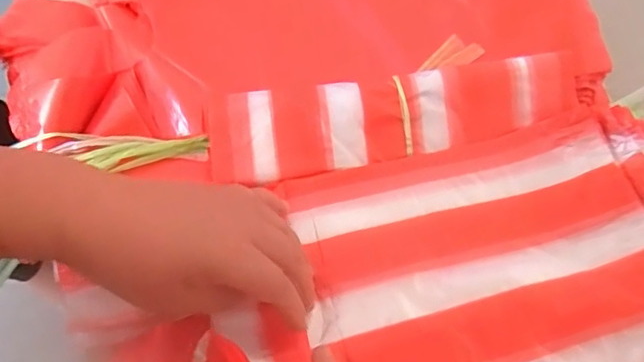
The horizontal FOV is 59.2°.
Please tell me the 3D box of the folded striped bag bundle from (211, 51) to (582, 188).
[{"bbox_3d":[0.062,-0.059,0.468,0.308,0.024,0.076,-9,58,-10],"label":"folded striped bag bundle"}]

